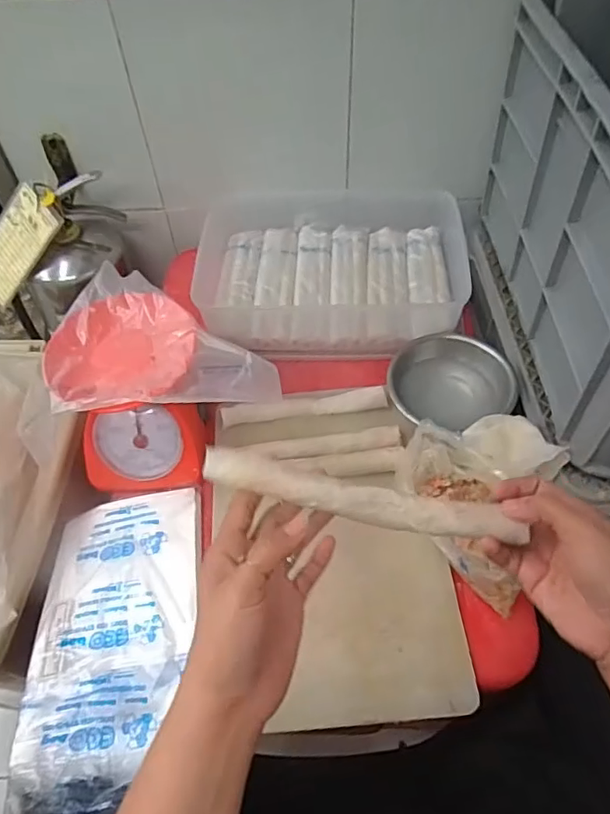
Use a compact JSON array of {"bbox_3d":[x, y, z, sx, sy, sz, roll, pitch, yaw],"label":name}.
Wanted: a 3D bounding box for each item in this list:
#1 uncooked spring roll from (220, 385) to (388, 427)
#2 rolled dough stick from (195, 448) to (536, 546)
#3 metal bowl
[{"bbox_3d":[0.000,0.001,0.726,0.213,0.025,0.027,-7,55,-3],"label":"uncooked spring roll"},{"bbox_3d":[0.042,0.066,0.405,0.231,0.020,0.026,13,56,-2],"label":"rolled dough stick"},{"bbox_3d":[0.188,-0.024,0.706,0.154,0.062,0.134,-8,56,-3],"label":"metal bowl"}]

